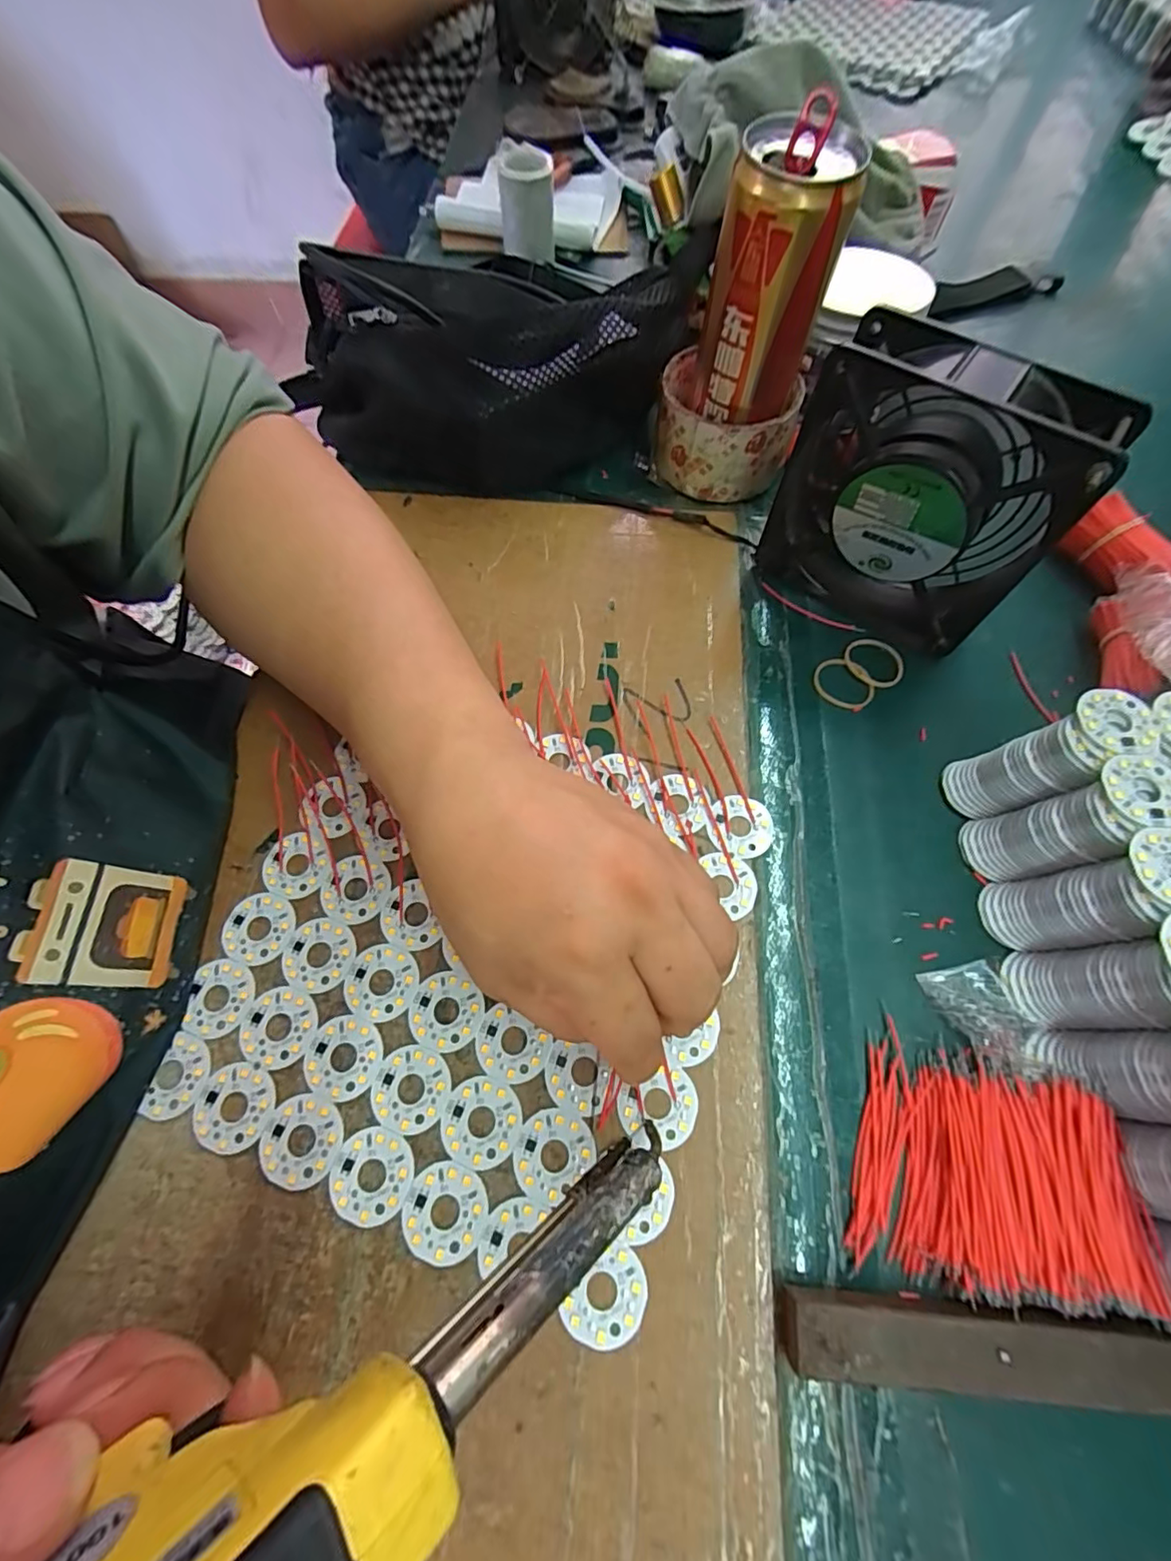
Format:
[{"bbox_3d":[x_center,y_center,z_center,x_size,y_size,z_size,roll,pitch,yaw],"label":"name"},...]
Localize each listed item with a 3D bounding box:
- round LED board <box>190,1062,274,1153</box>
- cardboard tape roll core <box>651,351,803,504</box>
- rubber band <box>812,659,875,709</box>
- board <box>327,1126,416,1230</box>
[{"bbox_3d":[-0.138,0.127,0.220,0.029,0.004,0.030,0,66,0],"label":"round LED board"},{"bbox_3d":[0.085,-0.220,0.354,0.081,0.049,0.081,27,69,11],"label":"cardboard tape roll core"},{"bbox_3d":[0.137,-0.051,0.304,0.025,0.004,0.032,-33,70,-14],"label":"rubber band"},{"bbox_3d":[-0.080,0.148,0.211,0.030,0.004,0.030,0,66,0],"label":"board"}]

